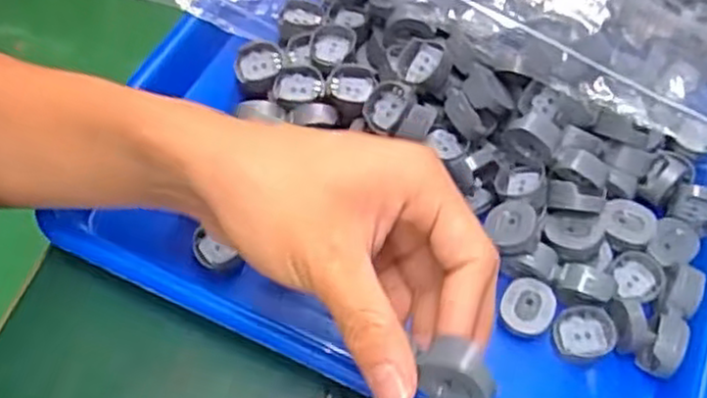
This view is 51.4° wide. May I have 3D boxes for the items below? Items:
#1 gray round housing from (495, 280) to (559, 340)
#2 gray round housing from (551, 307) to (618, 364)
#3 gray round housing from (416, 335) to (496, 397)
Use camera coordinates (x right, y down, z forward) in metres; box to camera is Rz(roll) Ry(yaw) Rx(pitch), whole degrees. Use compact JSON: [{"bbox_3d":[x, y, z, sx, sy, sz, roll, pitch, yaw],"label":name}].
[{"bbox_3d":[0.085,0.055,0.362,0.026,0.017,0.026,1,58,-2],"label":"gray round housing"},{"bbox_3d":[0.112,0.067,0.359,0.029,0.010,0.025,0,76,9],"label":"gray round housing"},{"bbox_3d":[0.035,0.061,0.252,0.026,0.023,0.015,21,59,10],"label":"gray round housing"}]

